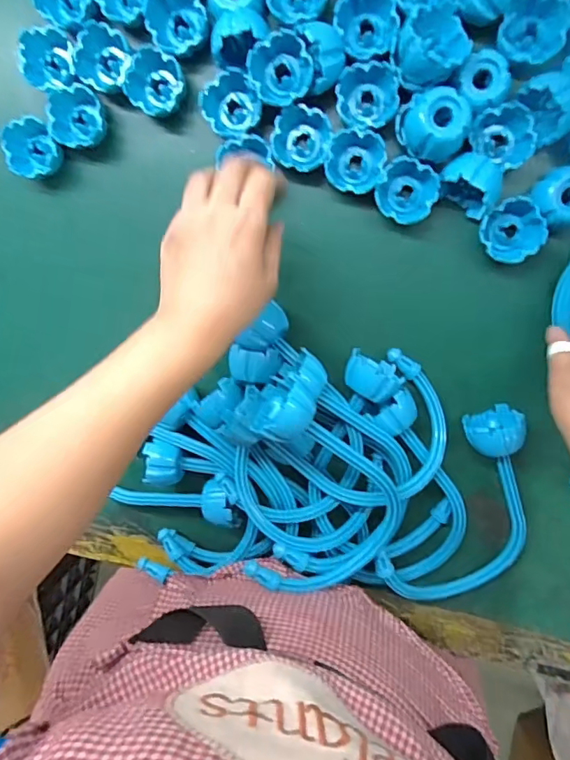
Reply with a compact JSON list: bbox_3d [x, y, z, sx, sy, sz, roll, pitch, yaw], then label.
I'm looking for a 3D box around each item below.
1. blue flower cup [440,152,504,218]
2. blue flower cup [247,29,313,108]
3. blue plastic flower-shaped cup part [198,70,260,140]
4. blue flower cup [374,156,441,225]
[{"bbox_3d":[0.147,-0.156,0.398,0.044,0.041,0.034,36,102,-1],"label":"blue flower cup"},{"bbox_3d":[-0.003,-0.247,0.402,0.048,0.034,0.052,1,101,6],"label":"blue flower cup"},{"bbox_3d":[-0.045,-0.231,0.426,0.046,0.022,0.045,1,101,6],"label":"blue plastic flower-shaped cup part"},{"bbox_3d":[0.101,-0.154,0.419,0.046,0.030,0.046,1,101,6],"label":"blue flower cup"}]

